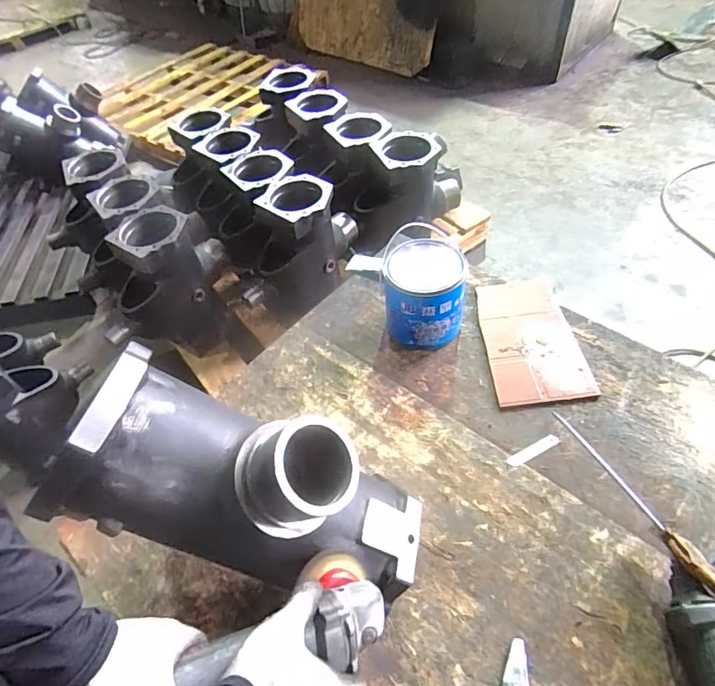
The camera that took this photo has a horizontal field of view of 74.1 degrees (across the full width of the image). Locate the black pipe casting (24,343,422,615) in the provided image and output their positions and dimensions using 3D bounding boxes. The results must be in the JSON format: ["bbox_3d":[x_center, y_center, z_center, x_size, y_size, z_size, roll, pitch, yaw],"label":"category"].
[{"bbox_3d":[-0.091,0.166,0.519,0.403,0.172,0.139,32,54,-19],"label":"black pipe casting"}]

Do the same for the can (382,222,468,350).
[{"bbox_3d":[0.131,-0.090,0.927,0.145,0.160,0.155,-3,53,4],"label":"can"}]

